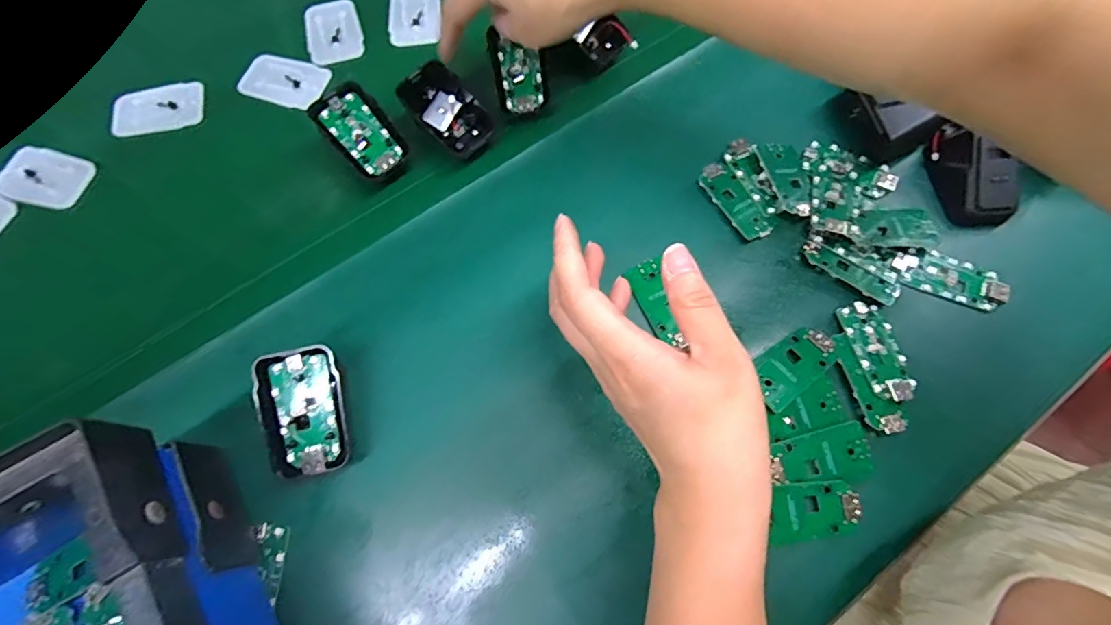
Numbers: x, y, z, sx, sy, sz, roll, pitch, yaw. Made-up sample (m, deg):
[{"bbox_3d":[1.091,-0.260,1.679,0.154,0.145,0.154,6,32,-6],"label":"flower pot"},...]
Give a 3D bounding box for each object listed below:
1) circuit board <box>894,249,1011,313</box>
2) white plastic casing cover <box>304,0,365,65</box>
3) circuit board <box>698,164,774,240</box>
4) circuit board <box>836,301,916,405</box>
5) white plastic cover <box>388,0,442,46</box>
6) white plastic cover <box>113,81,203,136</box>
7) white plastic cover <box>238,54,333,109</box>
[{"bbox_3d":[0.262,-0.024,0.330,0.068,0.006,0.031,23,71,8],"label":"circuit board"},{"bbox_3d":[-0.190,-0.240,0.425,0.046,0.007,0.067,-16,70,-6],"label":"white plastic casing cover"},{"bbox_3d":[0.127,-0.078,0.353,0.027,0.009,0.063,-32,72,-12],"label":"circuit board"},{"bbox_3d":[0.201,0.023,0.308,0.030,0.005,0.063,-11,69,-4],"label":"circuit board"},{"bbox_3d":[-0.122,-0.259,0.432,0.044,0.007,0.064,-6,69,-2],"label":"white plastic cover"},{"bbox_3d":[-0.317,-0.162,0.398,0.067,0.006,0.042,-17,70,-6],"label":"white plastic cover"},{"bbox_3d":[-0.220,-0.189,0.404,0.065,0.007,0.042,14,70,5],"label":"white plastic cover"}]

